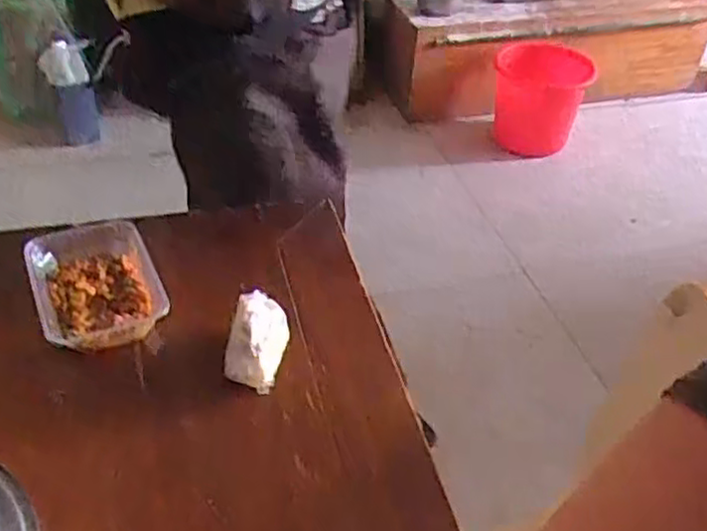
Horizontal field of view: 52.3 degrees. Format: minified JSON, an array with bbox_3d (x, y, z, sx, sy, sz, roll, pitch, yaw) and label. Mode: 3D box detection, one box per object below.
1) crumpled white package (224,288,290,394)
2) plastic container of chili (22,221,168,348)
[{"bbox_3d":[-0.089,0.066,0.678,0.047,0.057,0.082,8,40,5],"label":"crumpled white package"},{"bbox_3d":[-0.265,0.016,0.737,0.114,0.038,0.165,-17,44,-23],"label":"plastic container of chili"}]

